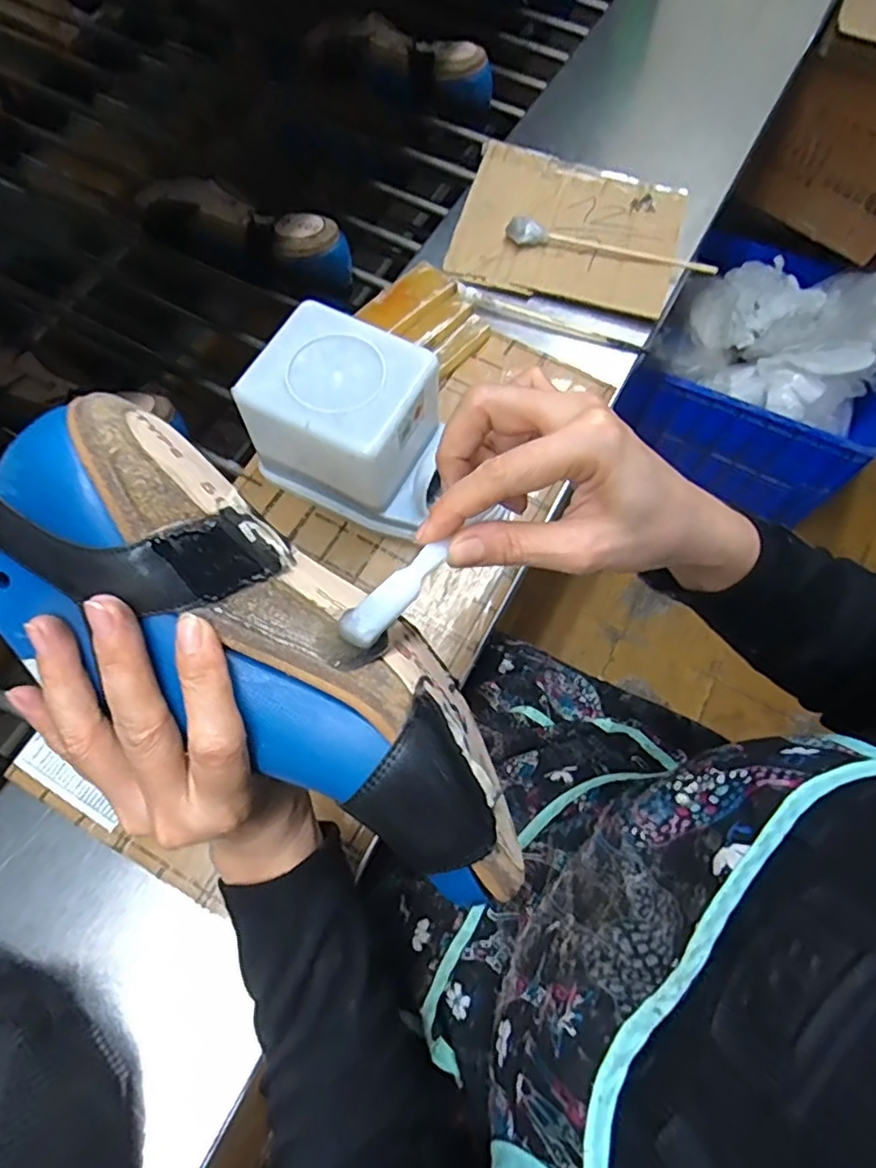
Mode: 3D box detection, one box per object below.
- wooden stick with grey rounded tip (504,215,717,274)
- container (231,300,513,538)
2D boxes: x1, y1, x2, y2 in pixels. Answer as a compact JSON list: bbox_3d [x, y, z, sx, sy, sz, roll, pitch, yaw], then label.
[{"bbox_3d":[0.163,-0.319,0.576,0.198,0.020,0.023,11,69,3],"label":"wooden stick with grey rounded tip"},{"bbox_3d":[-0.063,-0.113,0.450,0.139,0.105,0.098,25,70,10],"label":"container"}]

